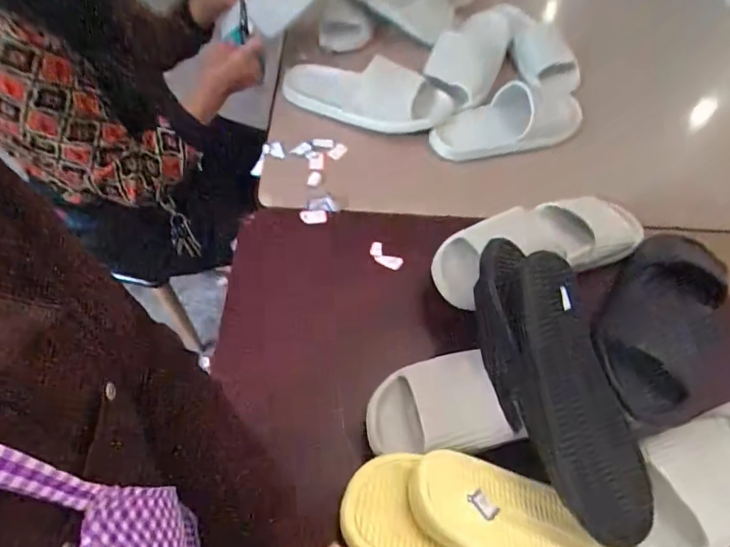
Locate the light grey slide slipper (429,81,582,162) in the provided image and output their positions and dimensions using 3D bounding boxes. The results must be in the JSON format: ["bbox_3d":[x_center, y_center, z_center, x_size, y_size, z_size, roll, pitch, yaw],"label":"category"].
[{"bbox_3d":[0.231,-0.252,0.816,0.264,0.060,0.110,-8,59,-9],"label":"light grey slide slipper"}]

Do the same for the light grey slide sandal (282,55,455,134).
[{"bbox_3d":[0.008,-0.299,0.804,0.270,0.085,0.109,8,58,1],"label":"light grey slide sandal"}]

